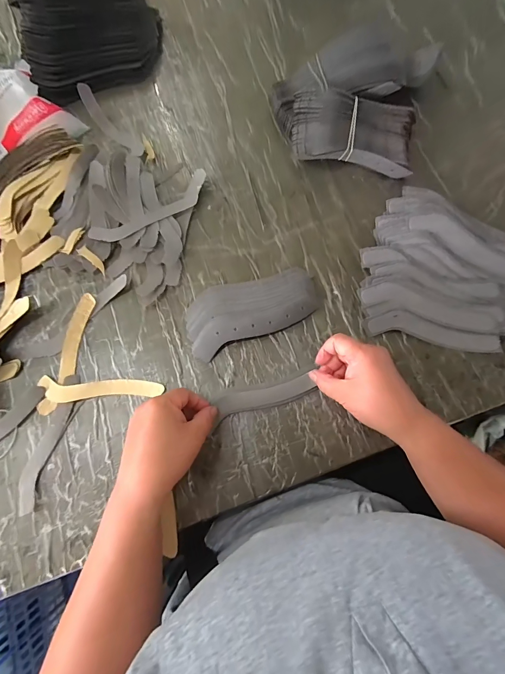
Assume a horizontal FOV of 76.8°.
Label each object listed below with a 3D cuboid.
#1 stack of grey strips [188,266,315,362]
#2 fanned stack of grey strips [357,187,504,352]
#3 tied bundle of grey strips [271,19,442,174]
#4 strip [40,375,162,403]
[{"bbox_3d":[-0.003,-0.041,0.413,0.173,0.017,0.087,-23,76,-6],"label":"stack of grey strips"},{"bbox_3d":[0.248,-0.092,0.413,0.200,0.030,0.206,11,75,4],"label":"fanned stack of grey strips"},{"bbox_3d":[0.138,-0.335,0.455,0.218,0.088,0.172,9,75,3],"label":"tied bundle of grey strips"},{"bbox_3d":[-0.185,0.066,0.388,0.148,0.006,0.030,2,75,1],"label":"strip"}]

